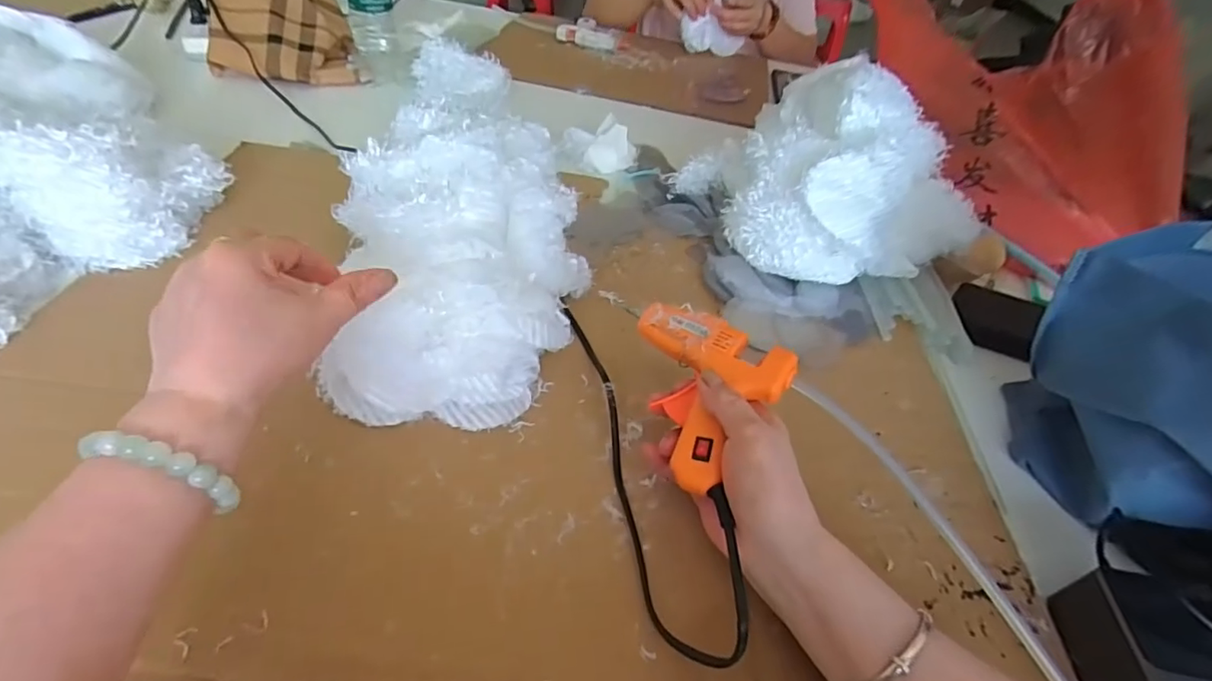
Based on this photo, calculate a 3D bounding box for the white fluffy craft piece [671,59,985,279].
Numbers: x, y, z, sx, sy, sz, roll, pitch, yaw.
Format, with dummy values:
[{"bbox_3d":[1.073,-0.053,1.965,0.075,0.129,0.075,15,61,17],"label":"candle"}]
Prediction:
[{"bbox_3d":[0.230,-0.179,0.584,0.238,0.144,0.234,-10,46,-18],"label":"white fluffy craft piece"}]

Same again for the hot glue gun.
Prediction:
[{"bbox_3d":[0.052,0.026,0.372,0.113,0.040,0.102,33,49,24],"label":"hot glue gun"}]

